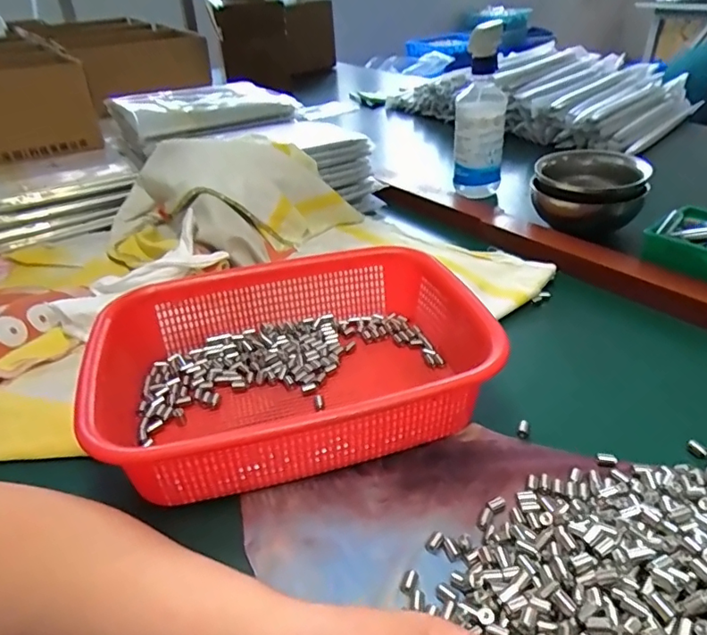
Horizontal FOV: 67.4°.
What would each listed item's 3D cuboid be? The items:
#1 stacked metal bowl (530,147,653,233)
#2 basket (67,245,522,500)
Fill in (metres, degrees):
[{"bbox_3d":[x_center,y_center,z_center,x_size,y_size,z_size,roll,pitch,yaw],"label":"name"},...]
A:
[{"bbox_3d":[0.286,-0.153,0.656,0.127,0.077,0.099,6,35,13],"label":"stacked metal bowl"},{"bbox_3d":[-0.046,0.031,0.414,0.279,0.071,0.213,-12,35,-12],"label":"basket"}]

